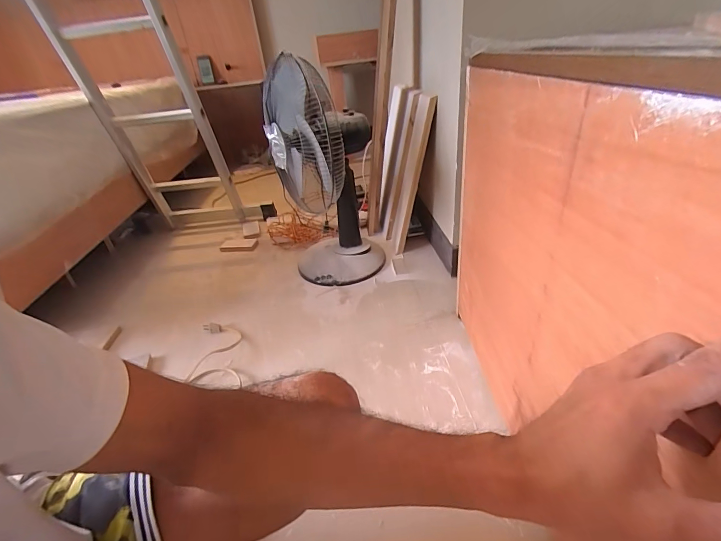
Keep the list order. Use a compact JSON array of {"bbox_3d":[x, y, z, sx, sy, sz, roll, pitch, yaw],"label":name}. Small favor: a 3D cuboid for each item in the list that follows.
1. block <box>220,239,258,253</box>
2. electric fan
[{"bbox_3d":[-0.481,-0.096,1.416,0.146,0.017,0.082,-4,32,5],"label":"block"},{"bbox_3d":[-0.105,-0.275,1.105,0.293,0.607,0.384,-7,31,0],"label":"electric fan"}]

